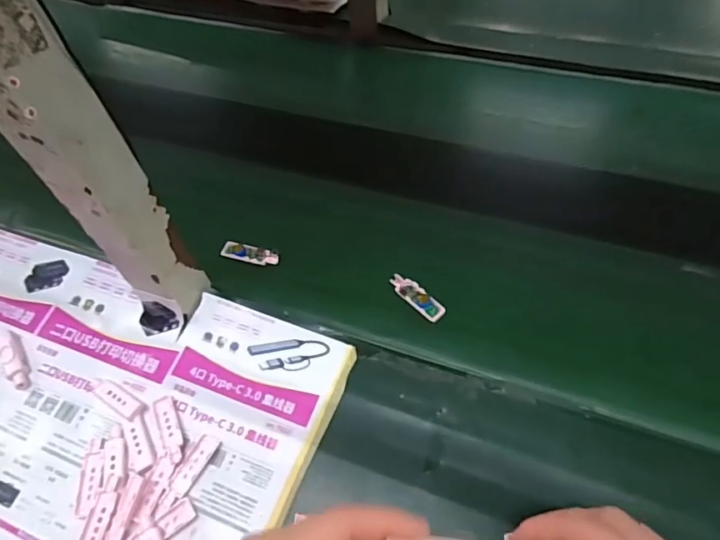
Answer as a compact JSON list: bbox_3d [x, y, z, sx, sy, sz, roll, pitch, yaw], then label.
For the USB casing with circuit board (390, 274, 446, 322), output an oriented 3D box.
[{"bbox_3d":[0.048,0.023,0.433,0.018,0.009,0.052,-40,60,-19],"label":"USB casing with circuit board"}]

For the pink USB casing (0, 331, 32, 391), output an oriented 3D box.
[{"bbox_3d":[-0.284,0.075,0.421,0.019,0.011,0.057,-32,58,-14],"label":"pink USB casing"}]

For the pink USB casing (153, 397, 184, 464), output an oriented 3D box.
[{"bbox_3d":[-0.141,0.116,0.376,0.016,0.004,0.051,-25,57,-10],"label":"pink USB casing"}]

